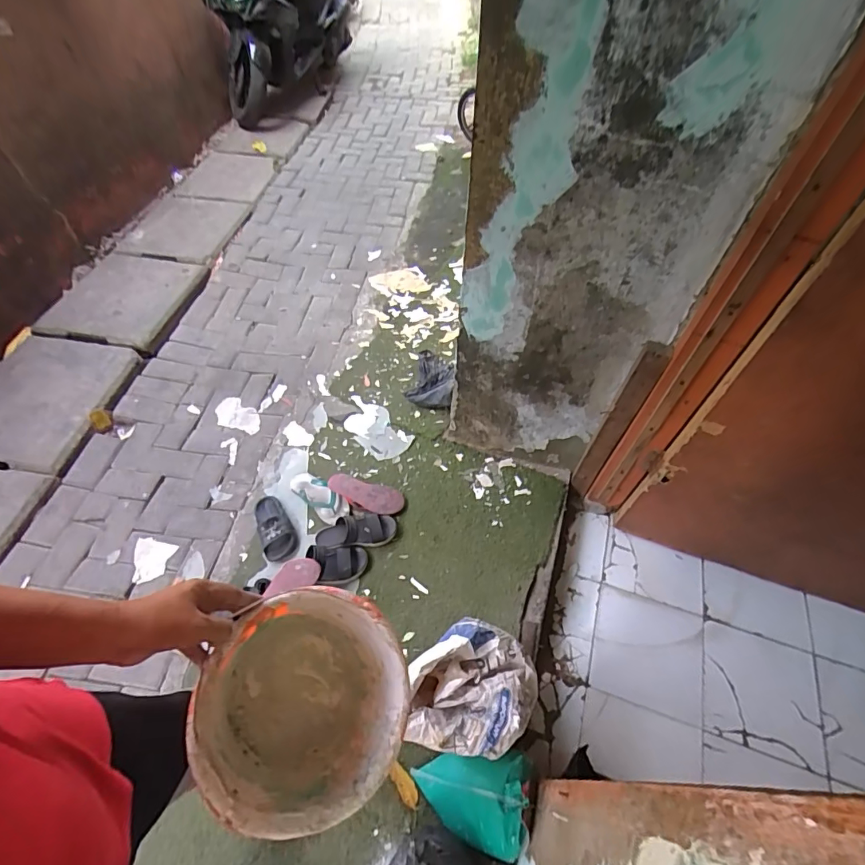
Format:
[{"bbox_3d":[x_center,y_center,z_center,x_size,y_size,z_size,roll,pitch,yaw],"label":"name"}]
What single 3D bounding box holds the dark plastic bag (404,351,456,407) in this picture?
[{"bbox_3d":[-0.007,-0.224,1.818,0.202,0.086,0.367,-3,40,-4],"label":"dark plastic bag"}]

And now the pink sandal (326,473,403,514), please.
[{"bbox_3d":[-0.220,0.203,1.494,0.249,0.055,0.106,9,53,5],"label":"pink sandal"}]

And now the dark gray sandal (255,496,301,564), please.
[{"bbox_3d":[-0.492,0.292,1.441,0.112,0.087,0.257,-19,56,-16],"label":"dark gray sandal"}]

